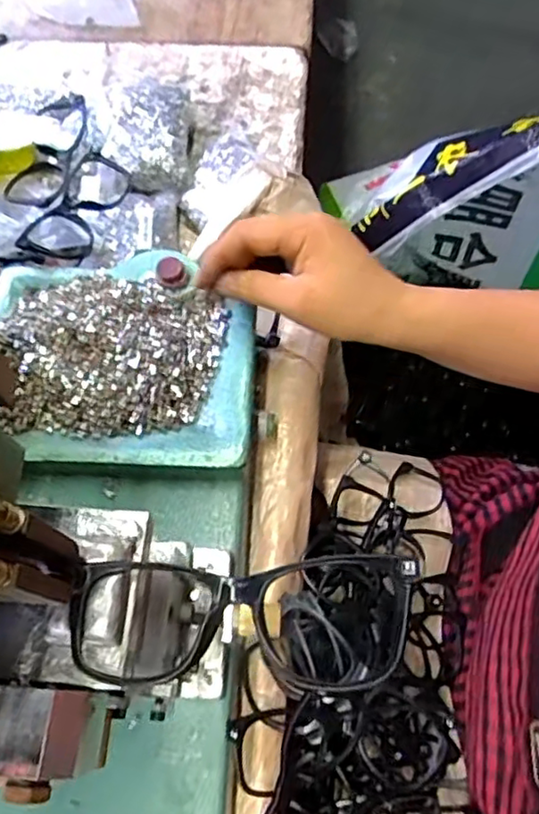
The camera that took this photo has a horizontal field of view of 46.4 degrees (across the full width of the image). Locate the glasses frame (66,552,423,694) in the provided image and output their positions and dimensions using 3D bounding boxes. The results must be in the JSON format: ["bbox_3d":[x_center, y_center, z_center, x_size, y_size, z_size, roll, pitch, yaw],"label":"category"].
[{"bbox_3d":[-0.012,0.083,0.245,0.137,0.021,0.049,0,68,0],"label":"glasses frame"}]

